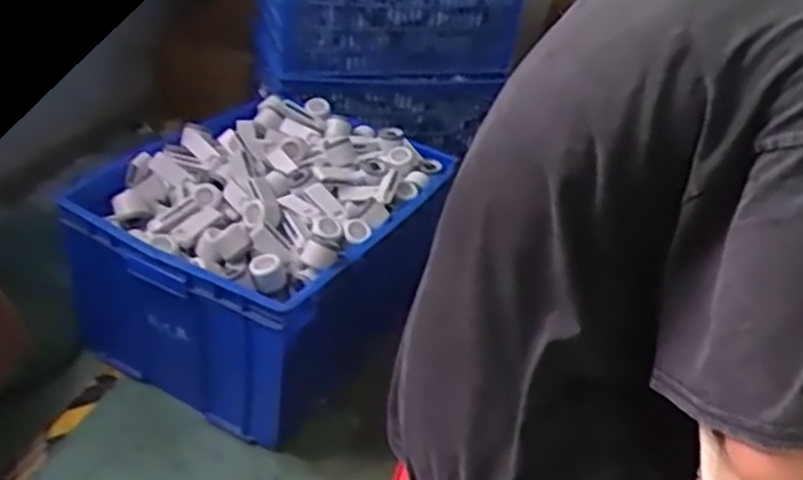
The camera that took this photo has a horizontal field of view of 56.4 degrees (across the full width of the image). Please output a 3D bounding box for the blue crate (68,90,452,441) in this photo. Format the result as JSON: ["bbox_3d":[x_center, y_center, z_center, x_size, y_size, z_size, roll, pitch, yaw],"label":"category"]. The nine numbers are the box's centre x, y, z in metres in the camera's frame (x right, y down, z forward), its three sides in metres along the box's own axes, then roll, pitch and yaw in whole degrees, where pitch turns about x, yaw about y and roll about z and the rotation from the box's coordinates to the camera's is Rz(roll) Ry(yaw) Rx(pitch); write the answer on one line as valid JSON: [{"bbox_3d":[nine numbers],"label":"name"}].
[{"bbox_3d":[-0.248,0.039,1.532,0.581,0.394,0.562,21,35,20],"label":"blue crate"}]

